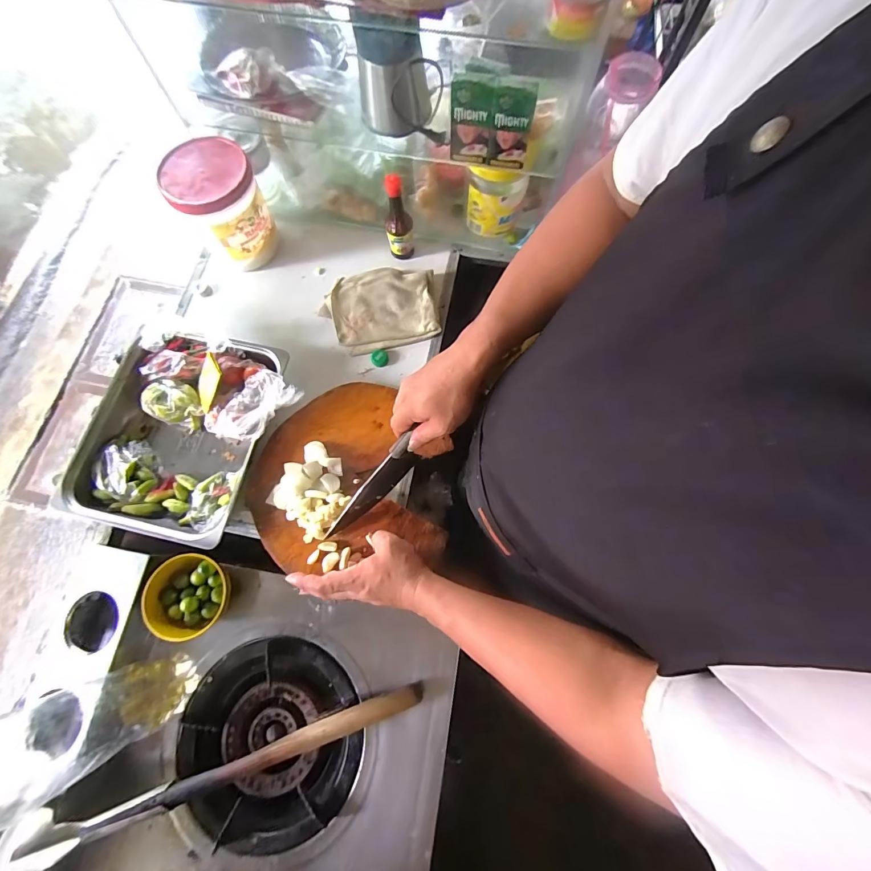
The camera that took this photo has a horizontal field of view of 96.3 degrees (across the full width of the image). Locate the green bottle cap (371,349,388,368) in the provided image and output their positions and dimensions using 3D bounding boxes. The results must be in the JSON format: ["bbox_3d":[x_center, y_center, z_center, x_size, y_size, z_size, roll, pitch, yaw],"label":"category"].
[{"bbox_3d":[-0.097,-0.134,0.677,0.029,0.013,0.028,0,74,-1],"label":"green bottle cap"}]

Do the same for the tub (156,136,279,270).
[{"bbox_3d":[-0.353,-0.380,0.661,0.126,0.162,0.129,0,74,-1],"label":"tub"}]

